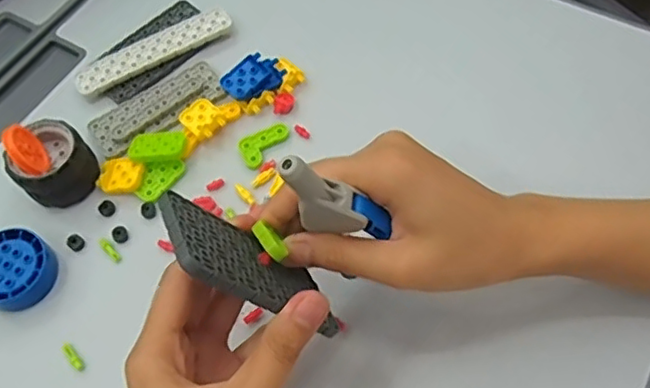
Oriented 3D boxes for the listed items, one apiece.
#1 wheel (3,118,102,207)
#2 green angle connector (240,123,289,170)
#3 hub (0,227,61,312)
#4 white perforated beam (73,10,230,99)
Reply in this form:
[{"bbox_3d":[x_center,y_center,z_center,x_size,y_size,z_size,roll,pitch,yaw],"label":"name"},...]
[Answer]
[{"bbox_3d":[-0.180,-0.019,0.407,0.046,0.035,0.049,-1,61,3],"label":"wheel"},{"bbox_3d":[-0.041,-0.035,0.428,0.038,0.004,0.024,-28,63,-12],"label":"green angle connector"},{"bbox_3d":[-0.196,0.047,0.386,0.049,0.018,0.047,-1,61,3],"label":"hub"},{"bbox_3d":[-0.130,-0.109,0.468,0.123,0.009,0.027,-28,63,-12],"label":"white perforated beam"}]

